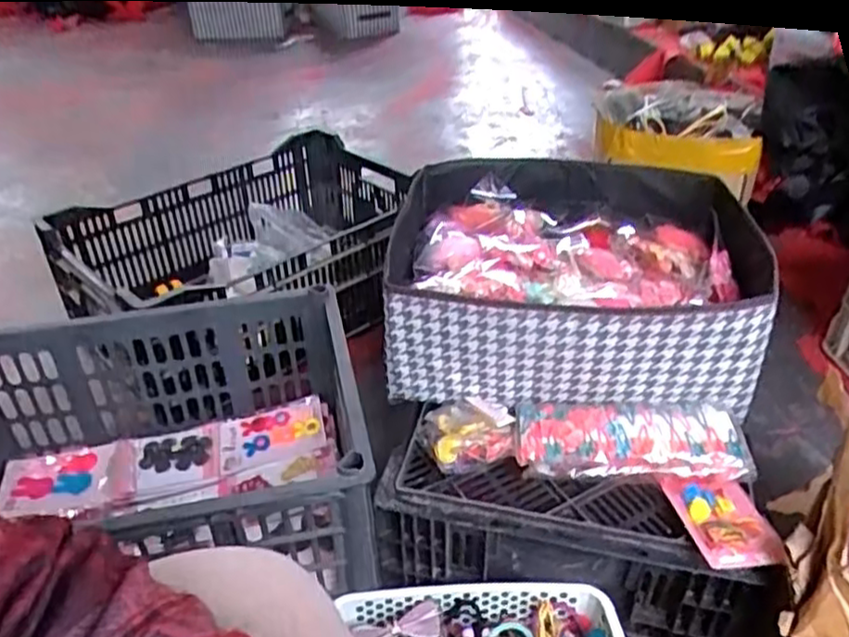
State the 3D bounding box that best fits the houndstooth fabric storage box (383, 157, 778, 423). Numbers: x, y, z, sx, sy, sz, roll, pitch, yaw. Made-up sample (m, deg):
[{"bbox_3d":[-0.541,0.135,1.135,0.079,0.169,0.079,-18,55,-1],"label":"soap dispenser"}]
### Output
[{"bbox_3d":[0.169,-0.052,0.849,0.403,0.164,0.358,5,36,9],"label":"houndstooth fabric storage box"}]

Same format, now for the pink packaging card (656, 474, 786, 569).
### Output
[{"bbox_3d":[0.288,0.195,0.664,0.079,0.019,0.104,-4,36,-4],"label":"pink packaging card"}]

